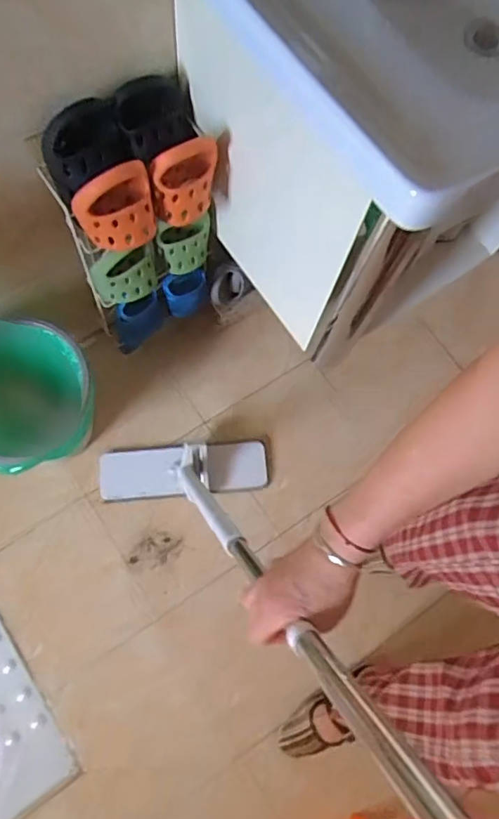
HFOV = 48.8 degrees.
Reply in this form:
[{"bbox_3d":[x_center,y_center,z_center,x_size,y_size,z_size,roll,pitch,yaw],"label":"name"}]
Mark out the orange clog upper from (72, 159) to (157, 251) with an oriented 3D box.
[{"bbox_3d":[-0.189,-0.287,0.766,0.104,0.145,0.052,-8,71,-9],"label":"orange clog upper"}]

